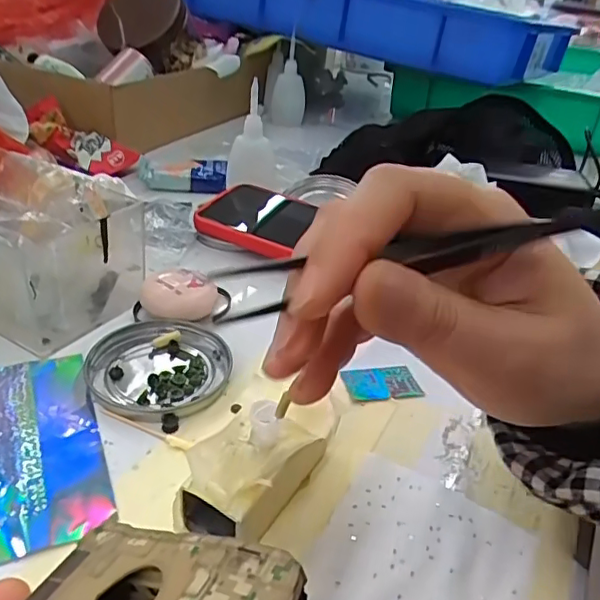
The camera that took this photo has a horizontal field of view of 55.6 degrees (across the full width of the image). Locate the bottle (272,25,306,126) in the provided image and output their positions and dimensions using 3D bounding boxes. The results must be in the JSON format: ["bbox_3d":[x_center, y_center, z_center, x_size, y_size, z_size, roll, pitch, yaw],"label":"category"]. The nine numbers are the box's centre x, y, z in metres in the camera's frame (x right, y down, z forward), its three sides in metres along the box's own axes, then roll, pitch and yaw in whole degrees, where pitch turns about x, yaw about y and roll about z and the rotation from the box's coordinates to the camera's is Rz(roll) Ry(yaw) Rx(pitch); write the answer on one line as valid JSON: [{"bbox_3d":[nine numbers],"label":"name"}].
[{"bbox_3d":[-0.013,-0.278,0.739,0.039,0.107,0.052,3,34,-6],"label":"bottle"}]

